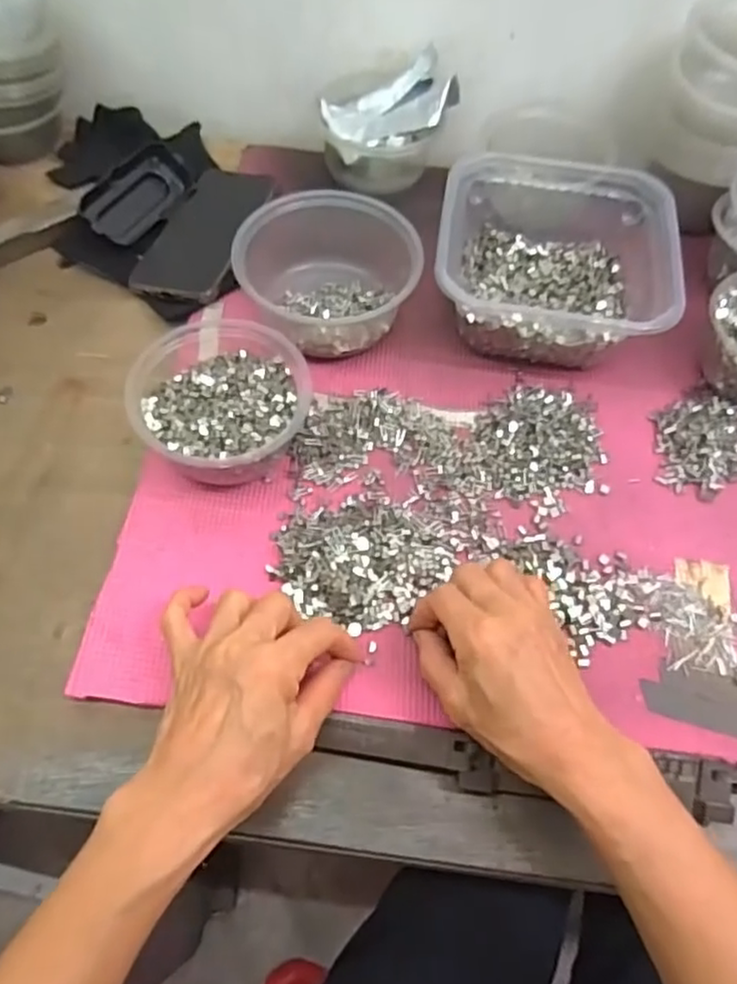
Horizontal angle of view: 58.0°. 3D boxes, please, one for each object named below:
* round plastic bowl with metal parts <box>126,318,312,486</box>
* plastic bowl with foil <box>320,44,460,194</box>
[{"bbox_3d":[-0.101,-0.058,0.451,0.106,0.063,0.111,1,60,-2],"label":"round plastic bowl with metal parts"},{"bbox_3d":[0.014,-0.334,0.593,0.112,0.080,0.094,-13,64,-9],"label":"plastic bowl with foil"}]

